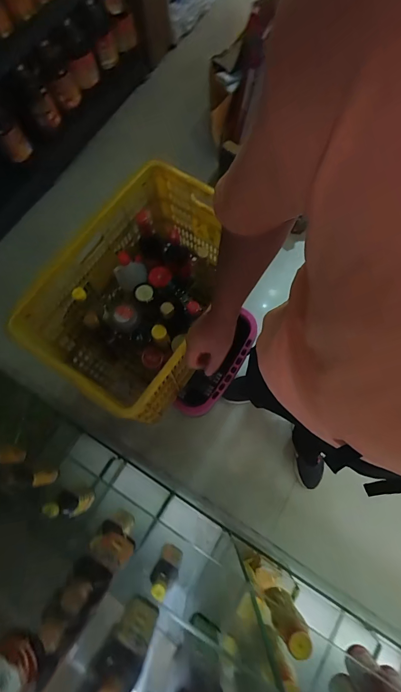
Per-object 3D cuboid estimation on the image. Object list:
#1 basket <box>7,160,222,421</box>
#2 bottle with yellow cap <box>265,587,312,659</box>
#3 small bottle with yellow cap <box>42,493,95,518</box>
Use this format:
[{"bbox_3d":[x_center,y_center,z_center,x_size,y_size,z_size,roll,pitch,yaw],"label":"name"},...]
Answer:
[{"bbox_3d":[-0.131,-0.126,0.880,0.361,0.314,0.521,34,77,11],"label":"basket"},{"bbox_3d":[0.201,0.640,0.788,0.060,0.216,0.066,0,73,1],"label":"bottle with yellow cap"},{"bbox_3d":[-0.332,0.409,0.848,0.052,0.179,0.056,0,73,1],"label":"small bottle with yellow cap"}]

